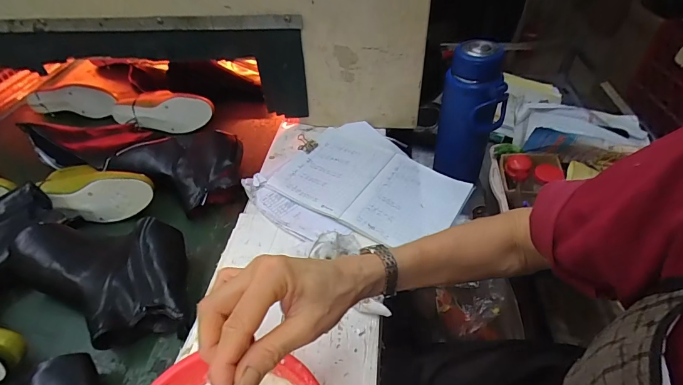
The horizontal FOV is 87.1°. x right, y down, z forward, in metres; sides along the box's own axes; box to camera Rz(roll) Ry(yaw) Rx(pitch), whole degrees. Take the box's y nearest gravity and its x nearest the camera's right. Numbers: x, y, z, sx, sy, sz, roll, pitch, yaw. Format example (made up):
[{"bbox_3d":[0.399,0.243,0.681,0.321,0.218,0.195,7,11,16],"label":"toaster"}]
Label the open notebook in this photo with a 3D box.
[{"bbox_3d":[0.055,-0.026,0.636,0.299,0.014,0.230,25,52,26],"label":"open notebook"}]

